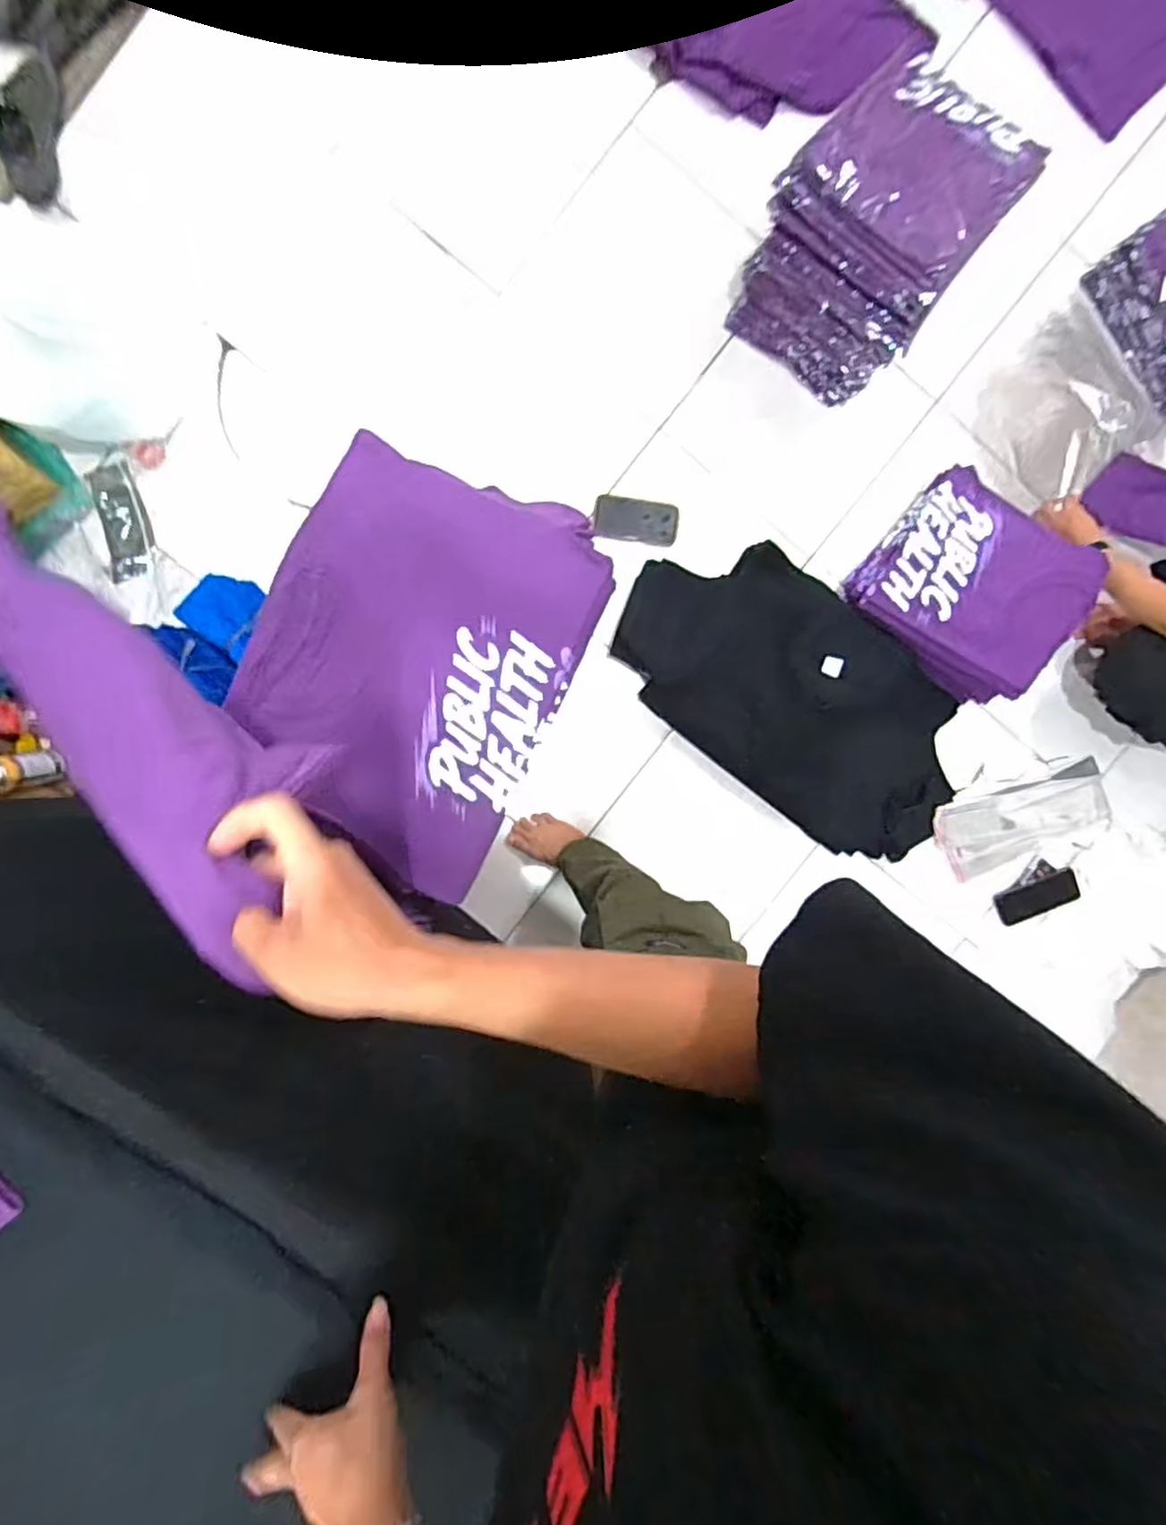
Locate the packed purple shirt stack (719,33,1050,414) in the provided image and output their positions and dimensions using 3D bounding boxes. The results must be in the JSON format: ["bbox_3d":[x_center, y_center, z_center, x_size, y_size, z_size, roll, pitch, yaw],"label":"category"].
[{"bbox_3d":[0.486,-0.896,1.103,0.300,0.298,0.362,35,93,-6],"label":"packed purple shirt stack"}]

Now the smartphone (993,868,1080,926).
[{"bbox_3d":[0.987,0.294,1.431,0.169,0.014,0.077,-26,88,8],"label":"smartphone"}]

